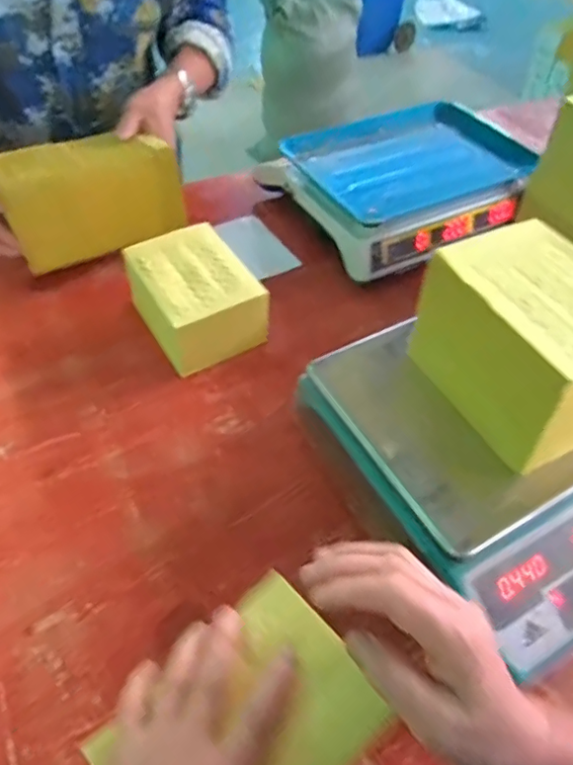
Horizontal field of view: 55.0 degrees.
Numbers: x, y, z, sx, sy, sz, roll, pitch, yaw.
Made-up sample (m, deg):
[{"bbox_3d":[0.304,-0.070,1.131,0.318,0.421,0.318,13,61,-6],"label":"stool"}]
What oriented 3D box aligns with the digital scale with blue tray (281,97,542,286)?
[{"bbox_3d":[0.179,-0.309,0.821,0.322,0.095,0.265,-26,56,-21],"label":"digital scale with blue tray"}]

